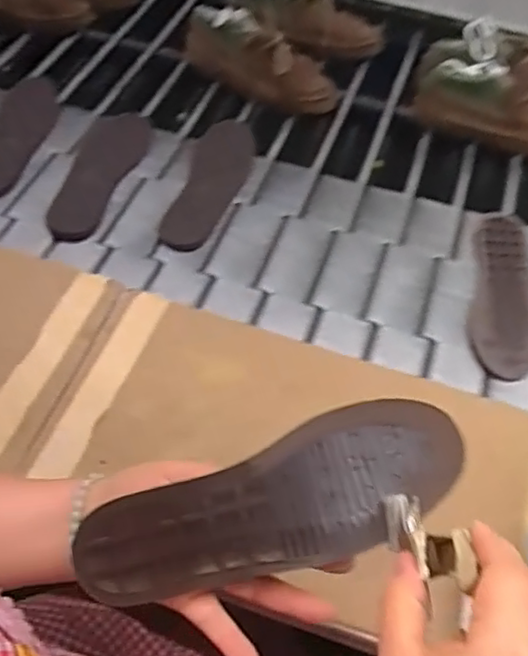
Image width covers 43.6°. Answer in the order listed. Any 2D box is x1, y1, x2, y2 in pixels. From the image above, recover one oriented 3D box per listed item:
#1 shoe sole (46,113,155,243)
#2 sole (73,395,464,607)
[{"bbox_3d":[-0.212,-0.198,0.842,0.086,0.035,0.225,17,53,9],"label":"shoe sole"},{"bbox_3d":[0.003,0.111,0.402,0.238,0.020,0.077,-19,76,-3],"label":"sole"}]

